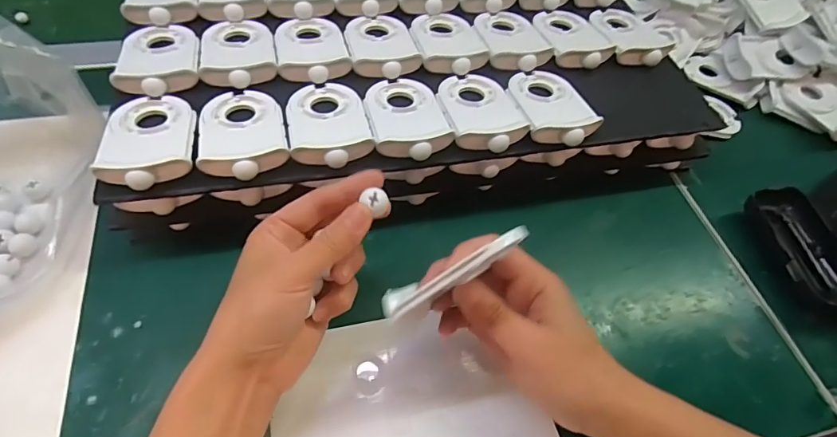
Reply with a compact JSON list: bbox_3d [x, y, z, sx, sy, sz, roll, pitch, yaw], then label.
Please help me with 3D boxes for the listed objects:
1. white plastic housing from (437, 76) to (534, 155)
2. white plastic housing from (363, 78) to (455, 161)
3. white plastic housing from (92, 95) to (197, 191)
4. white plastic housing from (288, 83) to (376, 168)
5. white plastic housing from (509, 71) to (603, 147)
[{"bbox_3d":[0.048,-0.088,0.361,0.058,0.013,0.087,-12,58,-13],"label":"white plastic housing"},{"bbox_3d":[-0.009,-0.081,0.350,0.058,0.012,0.087,-10,58,-12],"label":"white plastic housing"},{"bbox_3d":[-0.187,-0.058,0.317,0.058,0.014,0.090,-8,58,-11],"label":"white plastic housing"},{"bbox_3d":[-0.067,-0.074,0.339,0.057,0.012,0.087,-9,58,-11],"label":"white plastic housing"},{"bbox_3d":[0.108,-0.092,0.371,0.057,0.019,0.086,-8,58,-10],"label":"white plastic housing"}]

